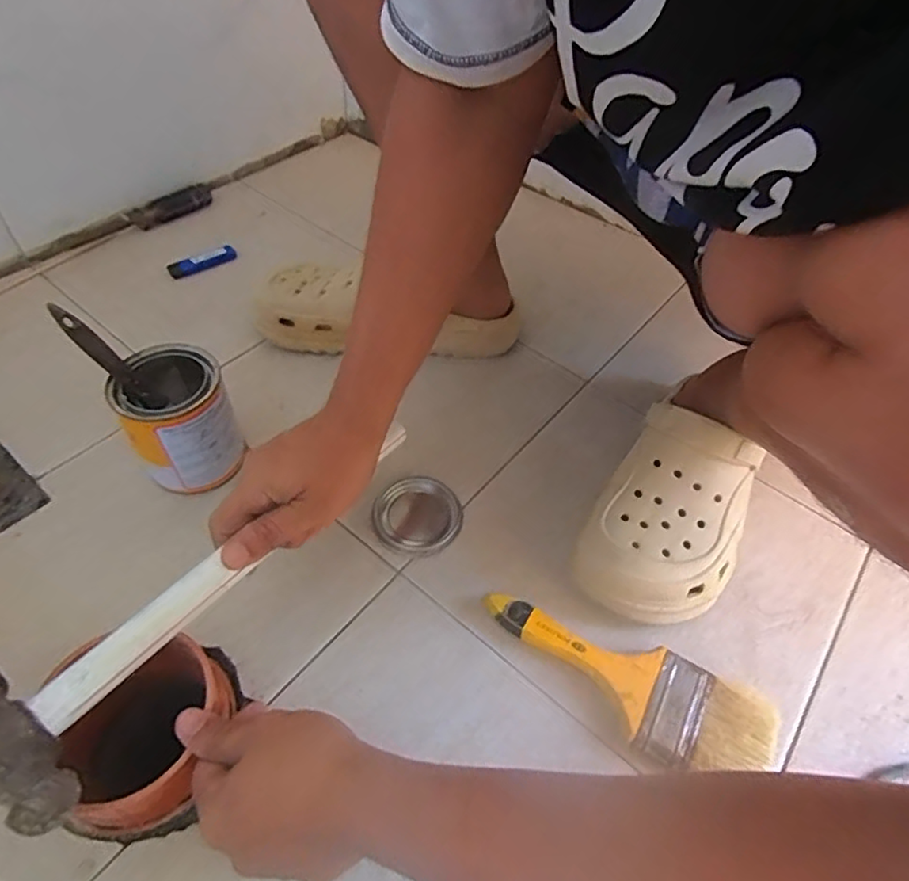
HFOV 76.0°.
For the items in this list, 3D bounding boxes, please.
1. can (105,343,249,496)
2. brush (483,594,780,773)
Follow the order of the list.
[{"bbox_3d":[-0.236,-0.020,0.498,0.082,0.091,0.091,-26,58,-24],"label":"can"},{"bbox_3d":[0.118,0.172,0.419,0.211,0.024,0.073,25,53,14],"label":"brush"}]

